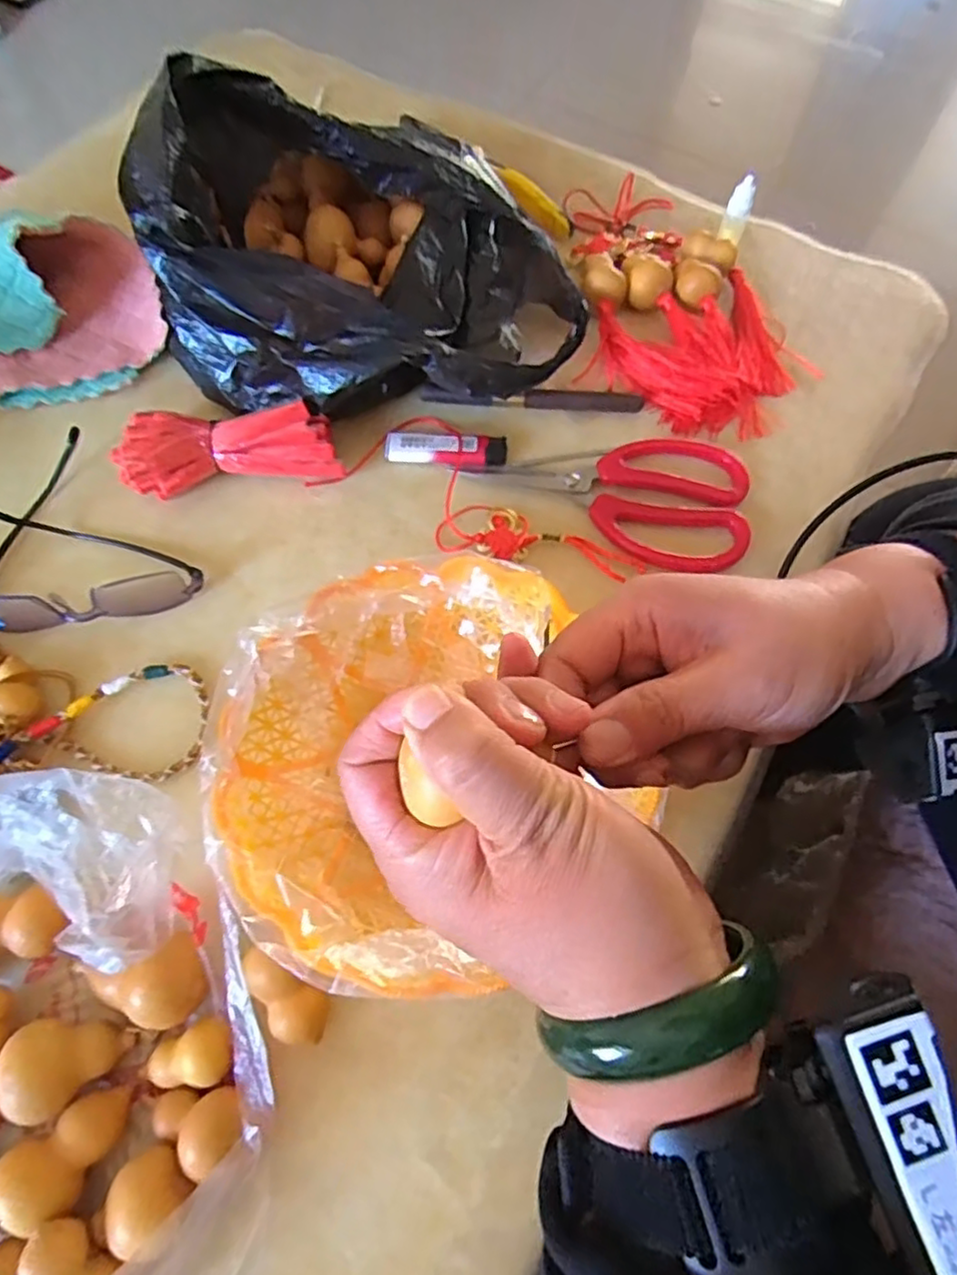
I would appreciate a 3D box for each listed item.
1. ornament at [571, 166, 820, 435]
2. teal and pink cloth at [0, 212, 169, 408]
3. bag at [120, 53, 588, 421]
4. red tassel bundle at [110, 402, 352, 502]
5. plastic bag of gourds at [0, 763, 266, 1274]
[{"bbox_3d":[0.136,-0.259,0.502,0.145,0.031,0.258,-22,68,-11],"label":"ornament"},{"bbox_3d":[-0.282,-0.220,0.444,0.133,0.089,0.073,-29,69,-13],"label":"teal and pink cloth"},{"bbox_3d":[-0.061,-0.253,0.436,0.262,0.136,0.207,6,66,2],"label":"bag"},{"bbox_3d":[-0.158,-0.122,0.431,0.133,0.040,0.050,-8,66,-5],"label":"red tassel bundle"},{"bbox_3d":[-0.171,0.171,0.254,0.143,0.115,0.210,-21,68,-10],"label":"plastic bag of gourds"}]

